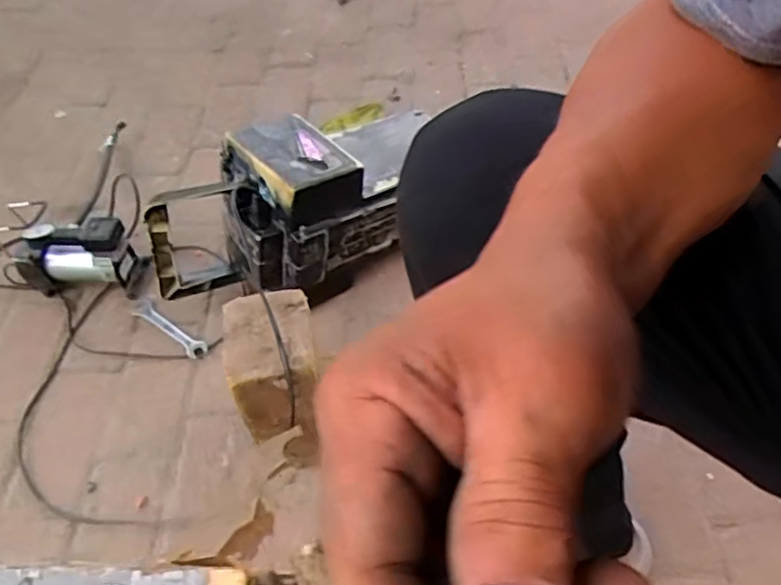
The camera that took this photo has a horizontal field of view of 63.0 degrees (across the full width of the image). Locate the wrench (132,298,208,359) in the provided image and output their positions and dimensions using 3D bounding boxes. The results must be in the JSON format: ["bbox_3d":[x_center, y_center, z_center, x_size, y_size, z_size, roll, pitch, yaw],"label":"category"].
[{"bbox_3d":[-0.311,0.047,0.887,0.144,0.008,0.030,32,59,25],"label":"wrench"}]

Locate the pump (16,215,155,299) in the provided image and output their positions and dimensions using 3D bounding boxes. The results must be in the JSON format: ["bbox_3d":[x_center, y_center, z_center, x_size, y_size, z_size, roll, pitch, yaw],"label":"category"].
[{"bbox_3d":[-0.452,-0.051,0.915,0.163,0.115,0.062,-1,51,2],"label":"pump"}]

